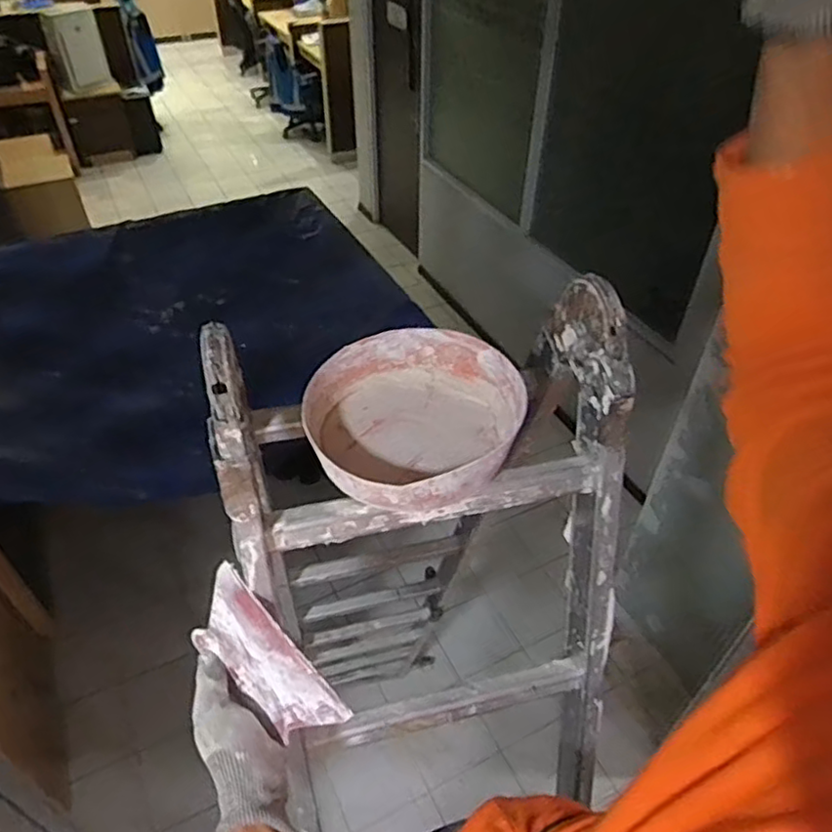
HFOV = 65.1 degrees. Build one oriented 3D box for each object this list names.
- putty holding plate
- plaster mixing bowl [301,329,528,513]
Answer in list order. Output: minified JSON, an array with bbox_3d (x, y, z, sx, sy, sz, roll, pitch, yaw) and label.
[{"bbox_3d":[-0.139,0.223,0.598,0.165,0.097,0.008,47,33,10],"label":"putty holding plate"},{"bbox_3d":[0.001,0.001,0.642,0.191,0.069,0.203,1,43,-1],"label":"plaster mixing bowl"}]

